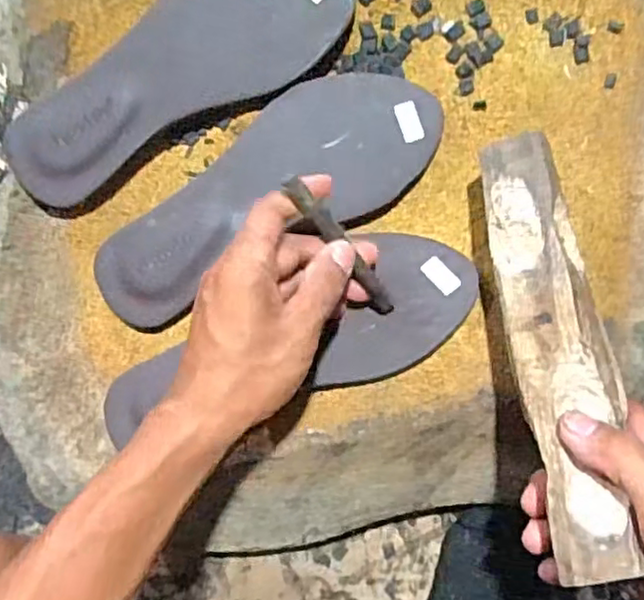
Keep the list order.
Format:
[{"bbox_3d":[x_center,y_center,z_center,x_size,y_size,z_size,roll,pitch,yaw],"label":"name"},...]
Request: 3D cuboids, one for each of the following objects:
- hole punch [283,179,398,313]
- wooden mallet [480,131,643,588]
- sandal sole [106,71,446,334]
[{"bbox_3d":[0.012,-0.030,0.384,0.013,0.015,0.103,-37,114,2],"label":"hole punch"},{"bbox_3d":[0.128,0.022,0.351,0.052,0.032,0.233,-7,70,5],"label":"wooden mallet"},{"bbox_3d":[-0.037,-0.069,0.429,0.240,0.018,0.090,-31,85,4],"label":"sandal sole"}]

